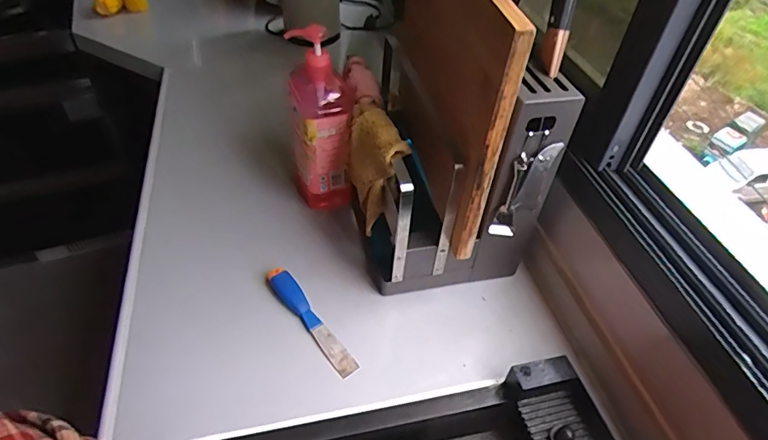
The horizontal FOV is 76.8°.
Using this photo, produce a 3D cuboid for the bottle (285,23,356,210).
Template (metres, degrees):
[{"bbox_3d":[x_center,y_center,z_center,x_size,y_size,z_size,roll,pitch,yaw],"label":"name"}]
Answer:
[{"bbox_3d":[-0.095,-0.138,0.731,0.091,0.279,0.073,-2,45,-7],"label":"bottle"}]

